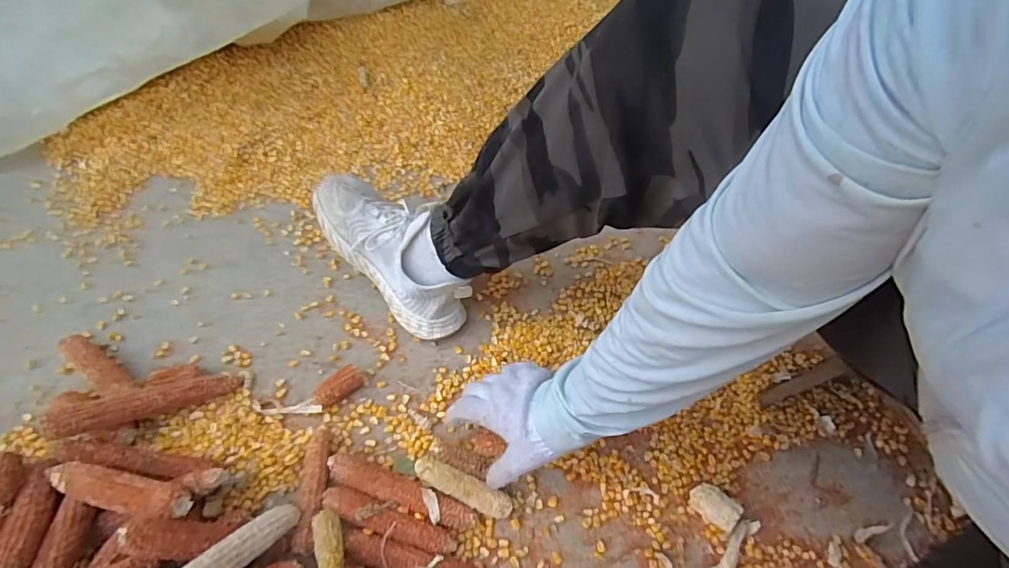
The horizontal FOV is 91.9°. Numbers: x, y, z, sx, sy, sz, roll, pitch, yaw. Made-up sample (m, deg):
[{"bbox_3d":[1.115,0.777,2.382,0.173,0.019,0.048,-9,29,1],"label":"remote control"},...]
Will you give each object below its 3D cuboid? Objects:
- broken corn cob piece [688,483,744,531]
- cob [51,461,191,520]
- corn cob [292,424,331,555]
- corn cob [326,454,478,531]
[{"bbox_3d":[0.241,0.257,0.565,0.033,0.035,0.051,-38,65,-25],"label":"broken corn cob piece"},{"bbox_3d":[-0.377,0.204,0.480,0.149,0.043,0.035,10,55,4],"label":"cob"},{"bbox_3d":[-0.212,0.220,0.537,0.034,0.030,0.132,0,55,-4],"label":"corn cob"},{"bbox_3d":[-0.112,0.227,0.539,0.171,0.032,0.033,18,56,8],"label":"corn cob"}]

